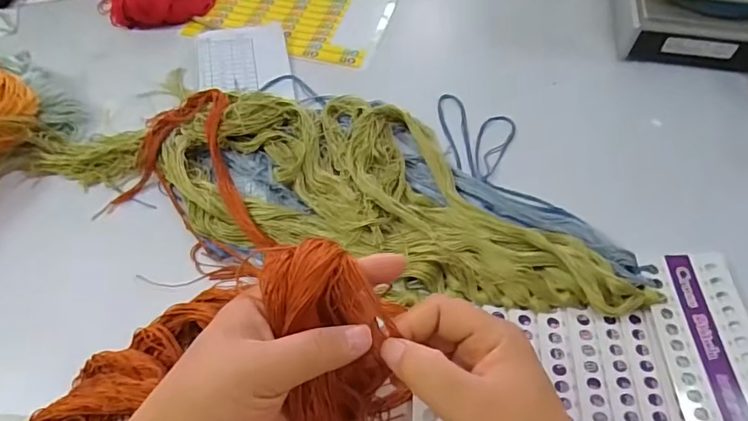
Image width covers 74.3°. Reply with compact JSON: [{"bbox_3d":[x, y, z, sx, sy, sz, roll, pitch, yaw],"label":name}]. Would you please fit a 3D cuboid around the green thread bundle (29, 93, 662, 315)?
[{"bbox_3d":[-0.038,-0.040,0.508,0.588,0.028,0.195,16,59,11],"label":"green thread bundle"}]

